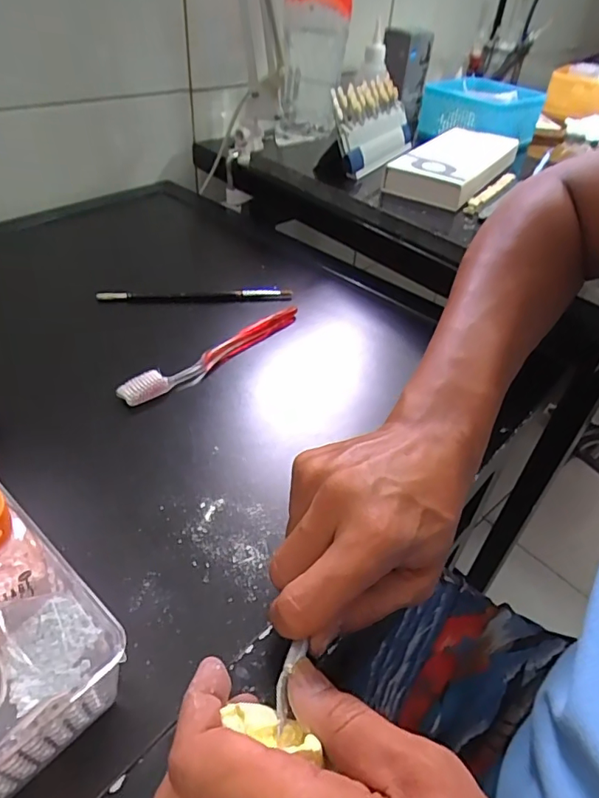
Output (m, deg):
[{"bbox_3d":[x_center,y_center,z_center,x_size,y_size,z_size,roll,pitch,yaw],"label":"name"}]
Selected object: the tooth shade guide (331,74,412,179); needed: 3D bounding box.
[{"bbox_3d":[0.089,-0.343,0.634,0.022,0.097,0.172,2,35,38],"label":"tooth shade guide"}]

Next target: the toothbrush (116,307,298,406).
[{"bbox_3d":[-0.068,-0.042,0.447,0.018,0.018,0.193,34,48,29],"label":"toothbrush"}]

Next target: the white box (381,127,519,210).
[{"bbox_3d":[0.189,-0.279,0.604,0.093,0.038,0.220,25,45,22],"label":"white box"}]

